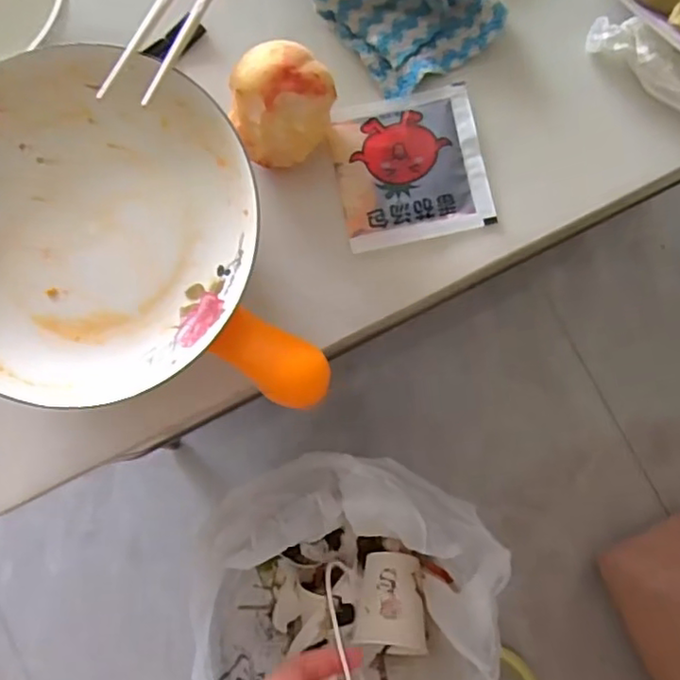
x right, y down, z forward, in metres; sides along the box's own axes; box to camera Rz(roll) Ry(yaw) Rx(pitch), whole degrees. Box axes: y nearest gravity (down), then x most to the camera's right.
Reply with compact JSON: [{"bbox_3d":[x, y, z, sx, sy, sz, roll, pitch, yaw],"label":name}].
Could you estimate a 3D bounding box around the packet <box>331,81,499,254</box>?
[{"bbox_3d":[0.042,-0.104,0.380,0.087,0.009,0.088,-12,85,-1],"label":"packet"}]

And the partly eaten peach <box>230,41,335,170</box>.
[{"bbox_3d":[-0.031,-0.130,0.345,0.053,0.054,0.053,4,85,0],"label":"partly eaten peach"}]

